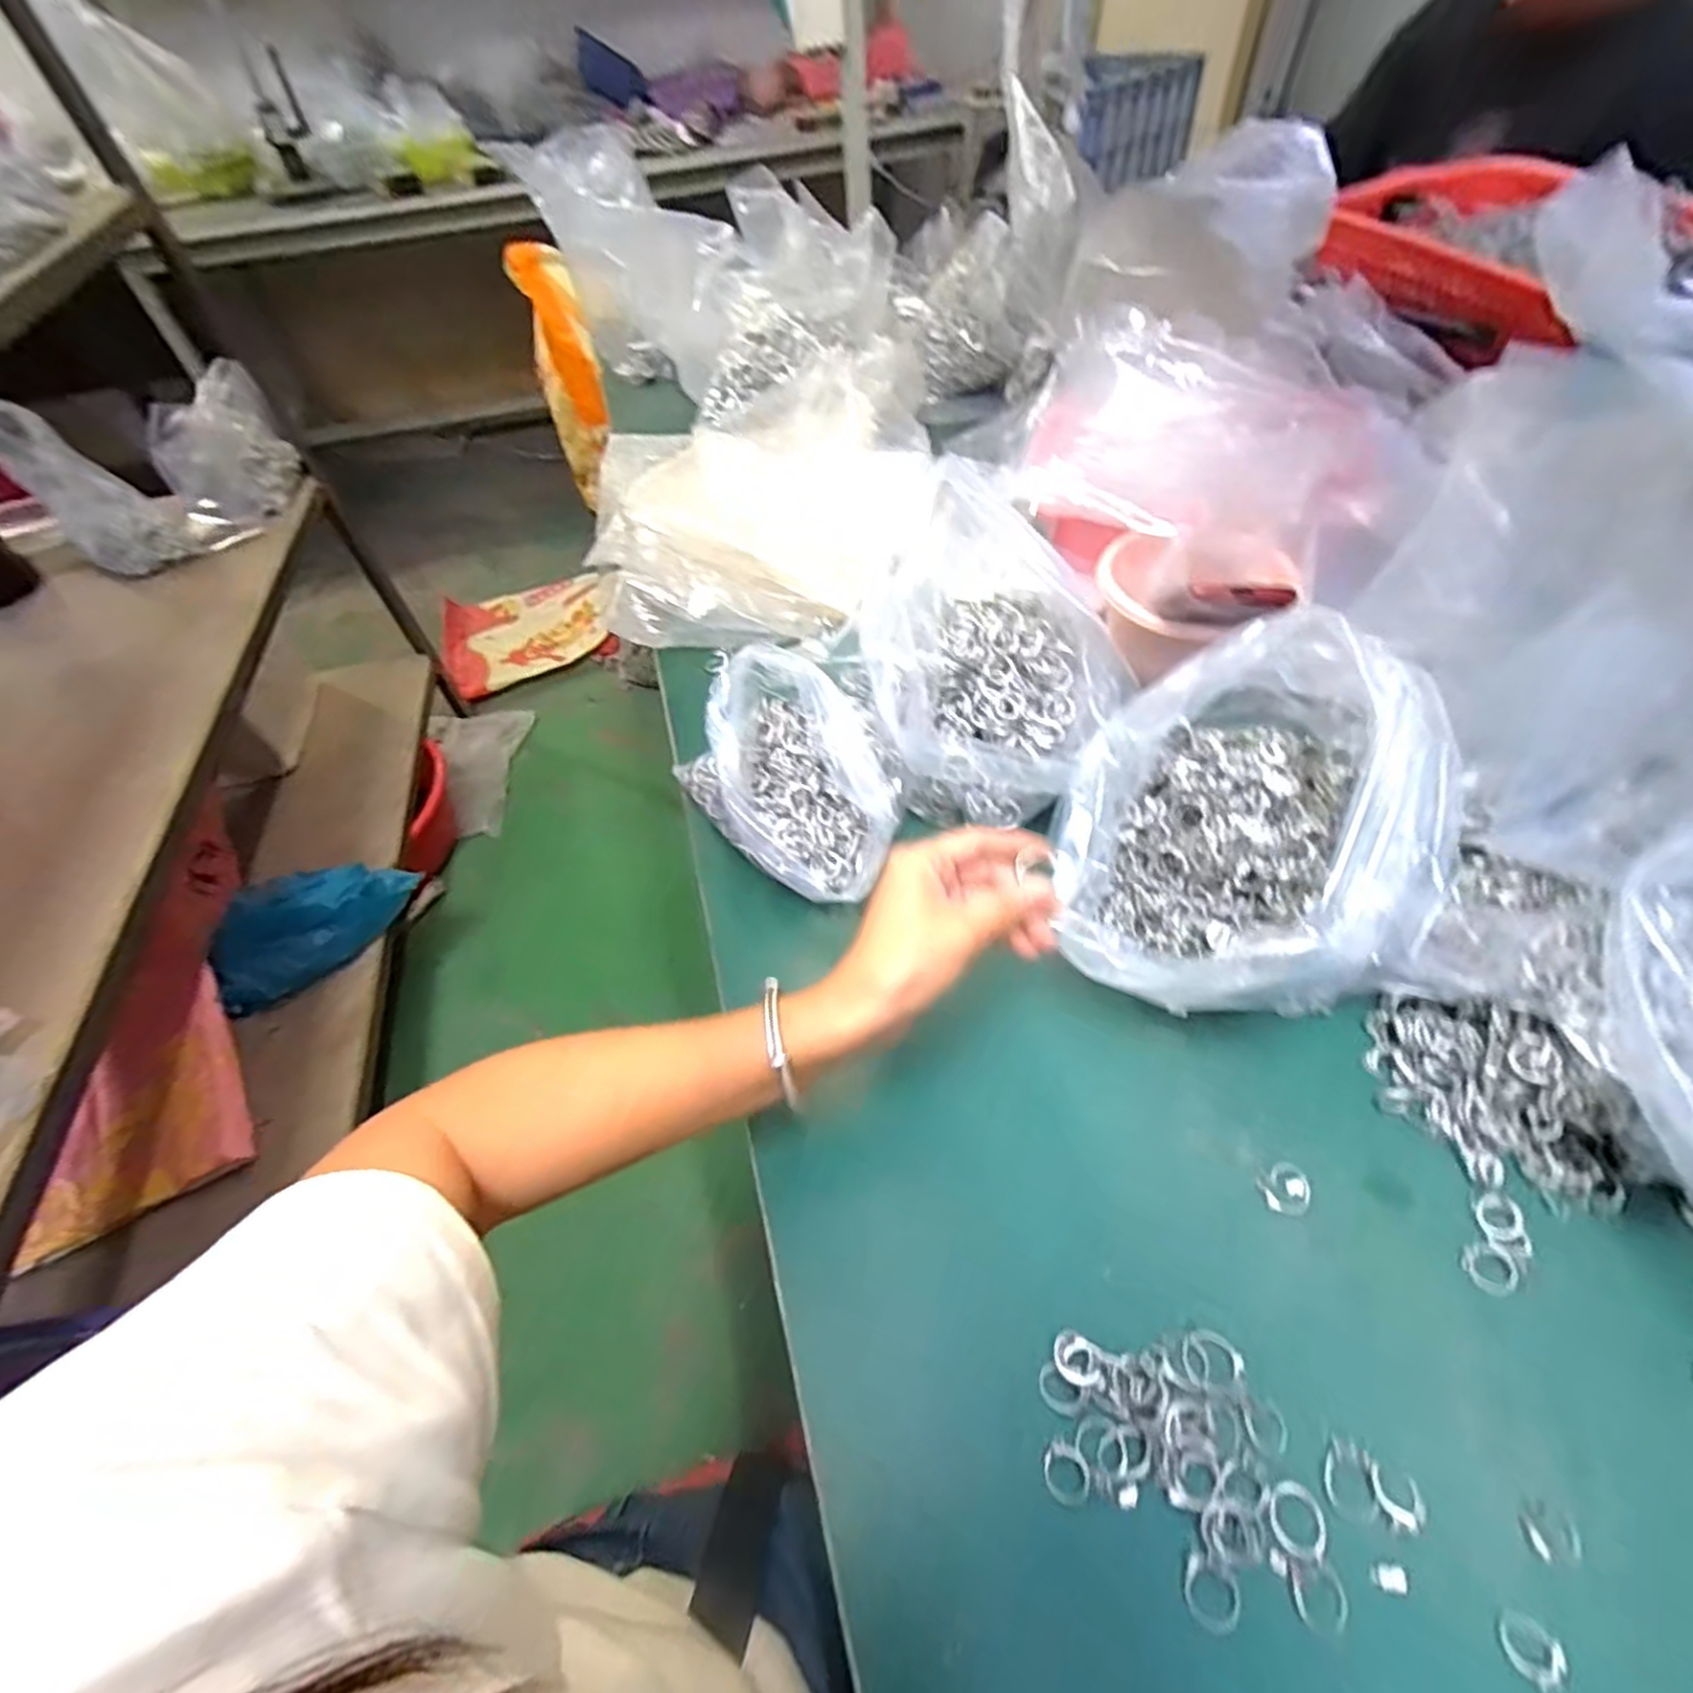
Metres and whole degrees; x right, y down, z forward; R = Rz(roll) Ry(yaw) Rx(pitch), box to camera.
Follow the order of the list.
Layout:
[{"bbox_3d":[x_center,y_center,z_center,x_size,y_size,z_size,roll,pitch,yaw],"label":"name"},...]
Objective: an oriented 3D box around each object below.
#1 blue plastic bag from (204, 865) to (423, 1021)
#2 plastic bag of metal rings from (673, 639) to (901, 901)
[{"bbox_3d":[-0.767,0.110,1.063,0.096,0.138,0.279,24,58,21],"label":"blue plastic bag"},{"bbox_3d":[-0.030,-0.057,0.507,0.128,0.105,0.186,-28,55,-16],"label":"plastic bag of metal rings"}]

